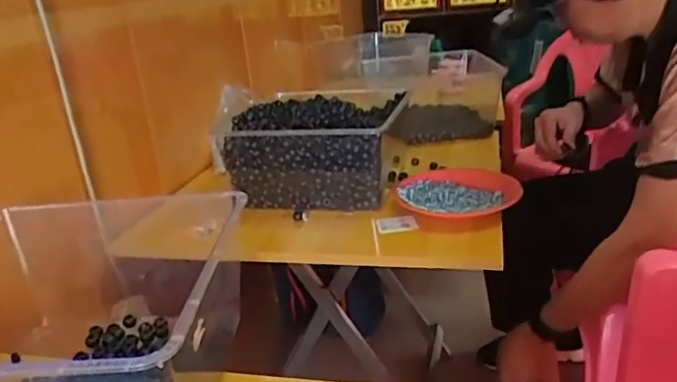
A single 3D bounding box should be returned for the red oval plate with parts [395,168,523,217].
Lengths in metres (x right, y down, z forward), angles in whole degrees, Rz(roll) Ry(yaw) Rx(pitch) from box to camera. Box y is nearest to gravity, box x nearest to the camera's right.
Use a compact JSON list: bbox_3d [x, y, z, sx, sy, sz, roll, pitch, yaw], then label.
[{"bbox_3d":[0.185,-0.002,0.915,0.177,0.028,0.189,-9,22,-11],"label":"red oval plate with parts"}]

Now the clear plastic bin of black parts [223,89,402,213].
[{"bbox_3d":[-0.032,-0.079,1.023,0.272,0.136,0.272,1,23,14],"label":"clear plastic bin of black parts"}]

